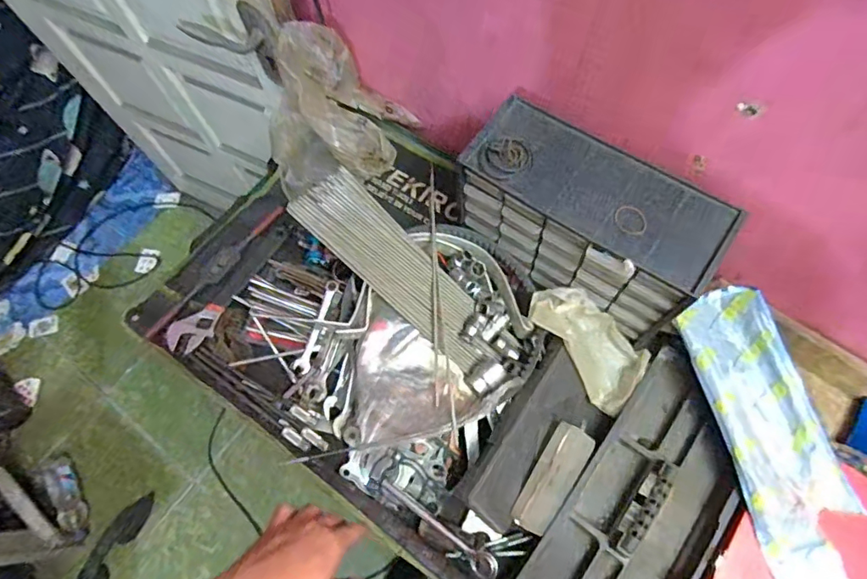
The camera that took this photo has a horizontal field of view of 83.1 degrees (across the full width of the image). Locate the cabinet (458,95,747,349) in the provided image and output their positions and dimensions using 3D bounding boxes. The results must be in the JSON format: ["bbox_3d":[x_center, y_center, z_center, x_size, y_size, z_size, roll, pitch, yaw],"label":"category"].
[{"bbox_3d":[0.181,-0.084,0.607,0.295,0.150,0.134,31,72,14],"label":"cabinet"}]

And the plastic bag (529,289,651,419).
[{"bbox_3d":[0.201,0.069,0.636,0.183,0.058,0.097,46,73,-20],"label":"plastic bag"}]

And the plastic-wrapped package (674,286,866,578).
[{"bbox_3d":[0.405,0.179,0.580,0.111,0.018,0.364,-18,77,5],"label":"plastic-wrapped package"}]

